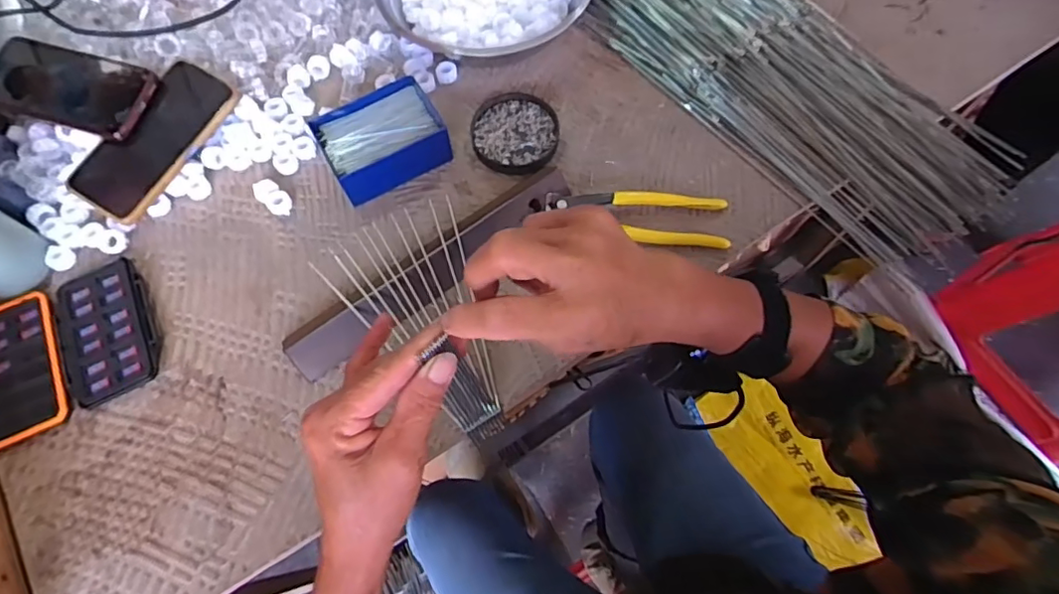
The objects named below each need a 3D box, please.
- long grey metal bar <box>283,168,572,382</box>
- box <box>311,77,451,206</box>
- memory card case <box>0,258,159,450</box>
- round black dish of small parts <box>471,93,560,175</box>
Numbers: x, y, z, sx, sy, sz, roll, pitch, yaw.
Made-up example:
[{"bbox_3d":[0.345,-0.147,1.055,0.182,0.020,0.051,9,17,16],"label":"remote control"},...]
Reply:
[{"bbox_3d":[-0.075,-0.023,0.495,0.281,0.013,0.044,-36,85,-14],"label":"long grey metal bar"},{"bbox_3d":[-0.138,-0.149,0.541,0.108,0.036,0.089,-29,71,-11],"label":"box"},{"bbox_3d":[-0.403,0.041,0.486,0.151,0.011,0.128,-26,70,-10],"label":"memory card case"},{"bbox_3d":[-0.014,-0.164,0.566,0.084,0.014,0.086,0,68,0],"label":"round black dish of small parts"}]

